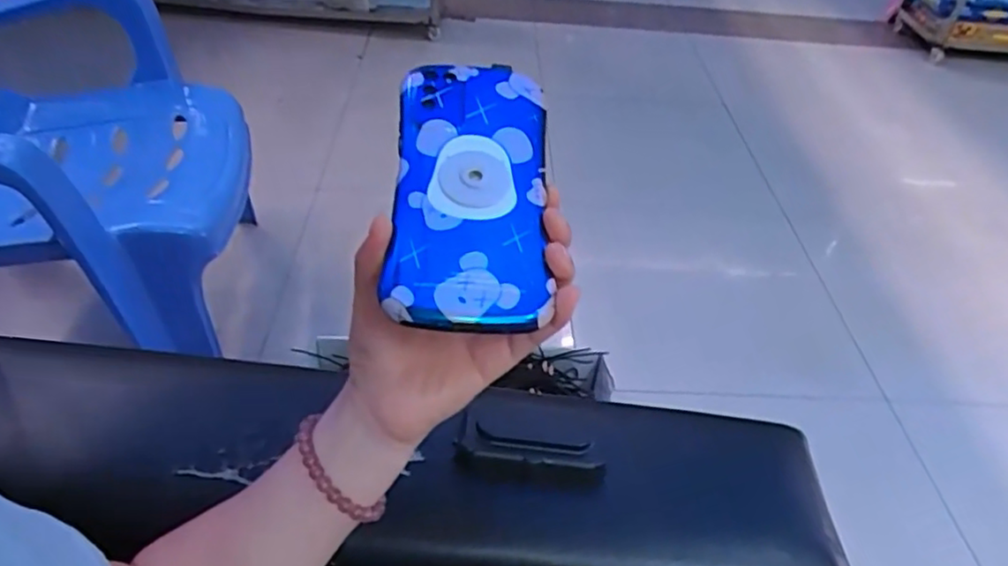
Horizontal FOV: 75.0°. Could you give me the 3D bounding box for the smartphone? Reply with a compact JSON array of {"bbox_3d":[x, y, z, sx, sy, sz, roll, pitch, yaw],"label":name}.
[{"bbox_3d":[-0.017,-0.052,0.340,0.077,0.011,0.162,2,60,-4],"label":"smartphone"}]

